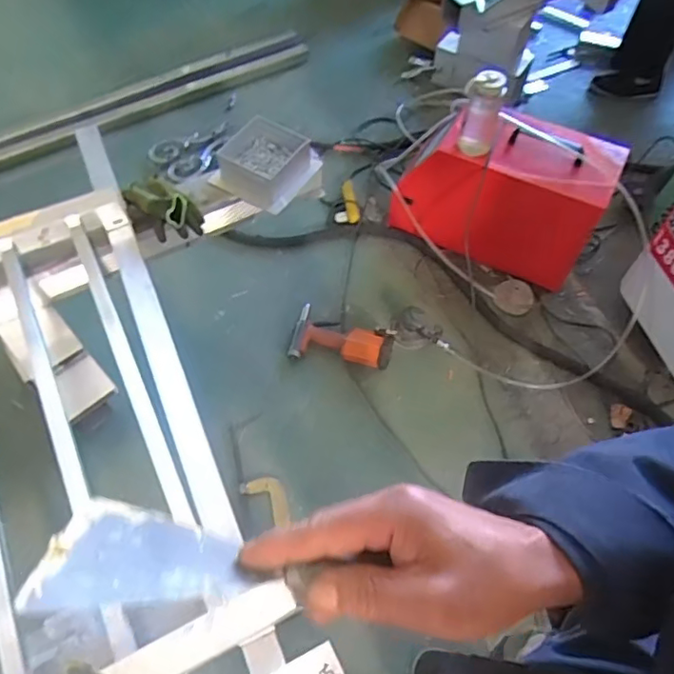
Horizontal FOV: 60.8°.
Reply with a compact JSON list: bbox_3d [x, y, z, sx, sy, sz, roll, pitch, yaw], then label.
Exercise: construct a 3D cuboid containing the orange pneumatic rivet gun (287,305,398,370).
[{"bbox_3d":[0.010,0.006,1.587,0.288,0.083,0.174,17,60,9],"label":"orange pneumatic rivet gun"}]

